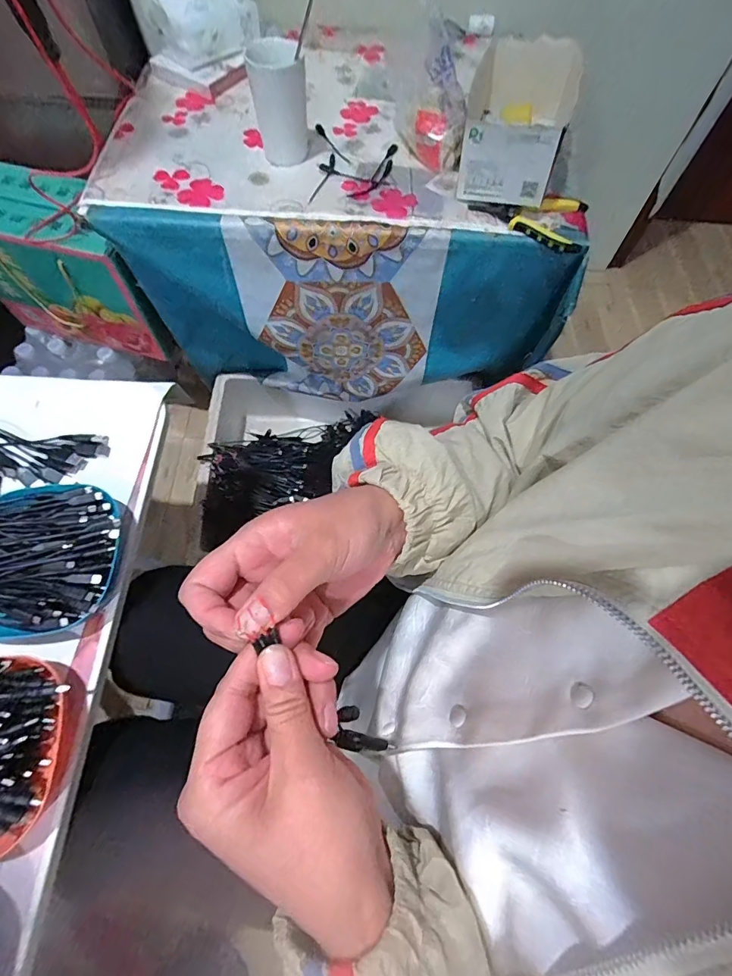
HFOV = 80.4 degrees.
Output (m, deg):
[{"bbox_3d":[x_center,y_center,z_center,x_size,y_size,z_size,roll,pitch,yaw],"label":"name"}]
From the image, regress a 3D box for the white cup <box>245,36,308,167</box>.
[{"bbox_3d":[-0.124,-0.557,0.626,0.074,0.121,0.084,-4,66,-4],"label":"white cup"}]

